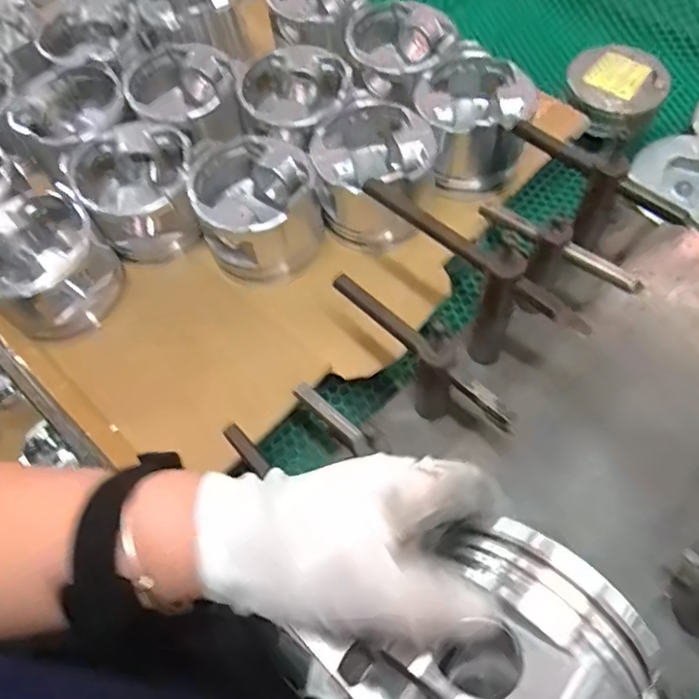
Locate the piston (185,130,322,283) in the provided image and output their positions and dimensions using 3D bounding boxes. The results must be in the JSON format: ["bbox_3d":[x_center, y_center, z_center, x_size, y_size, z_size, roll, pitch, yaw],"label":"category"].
[{"bbox_3d":[-0.075,-0.116,0.494,0.097,0.070,0.102,-21,62,-7],"label":"piston"}]

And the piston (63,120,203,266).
[{"bbox_3d":[-0.174,-0.134,0.501,0.094,0.074,0.091,-2,62,3],"label":"piston"}]

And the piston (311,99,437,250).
[{"bbox_3d":[0.020,-0.149,0.505,0.099,0.071,0.099,7,63,8],"label":"piston"}]

